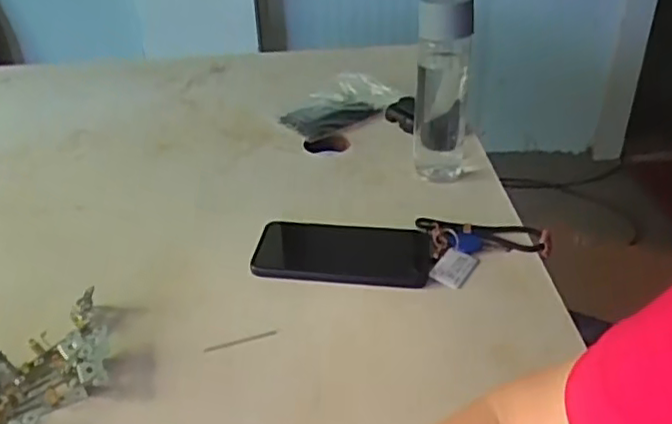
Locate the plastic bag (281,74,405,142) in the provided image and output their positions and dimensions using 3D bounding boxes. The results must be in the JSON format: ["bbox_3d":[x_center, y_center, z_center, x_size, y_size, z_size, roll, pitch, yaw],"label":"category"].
[{"bbox_3d":[0.010,-0.151,0.878,0.169,0.034,0.085,-24,40,-29],"label":"plastic bag"}]

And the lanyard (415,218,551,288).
[{"bbox_3d":[0.147,0.032,0.628,0.121,0.014,0.084,-4,34,-3],"label":"lanyard"}]

